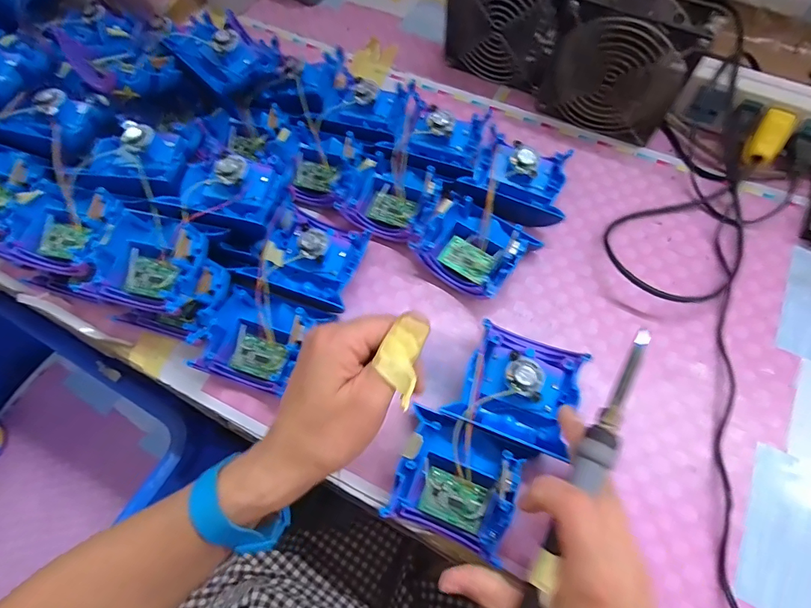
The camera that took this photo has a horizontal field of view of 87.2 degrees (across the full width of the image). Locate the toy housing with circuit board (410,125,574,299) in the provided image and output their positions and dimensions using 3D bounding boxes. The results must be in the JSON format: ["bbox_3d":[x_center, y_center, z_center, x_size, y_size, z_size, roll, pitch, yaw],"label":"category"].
[{"bbox_3d":[0.085,-0.085,0.388,0.095,0.041,0.168,35,73,16],"label":"toy housing with circuit board"}]

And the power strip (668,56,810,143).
[{"bbox_3d":[0.331,-0.172,0.398,0.144,0.062,0.047,23,70,12],"label":"power strip"}]

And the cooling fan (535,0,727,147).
[{"bbox_3d":[0.196,-0.219,0.398,0.121,0.117,0.041,25,70,13],"label":"cooling fan"}]

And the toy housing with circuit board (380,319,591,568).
[{"bbox_3d":[0.061,0.093,0.310,0.100,0.043,0.151,20,69,11],"label":"toy housing with circuit board"}]

